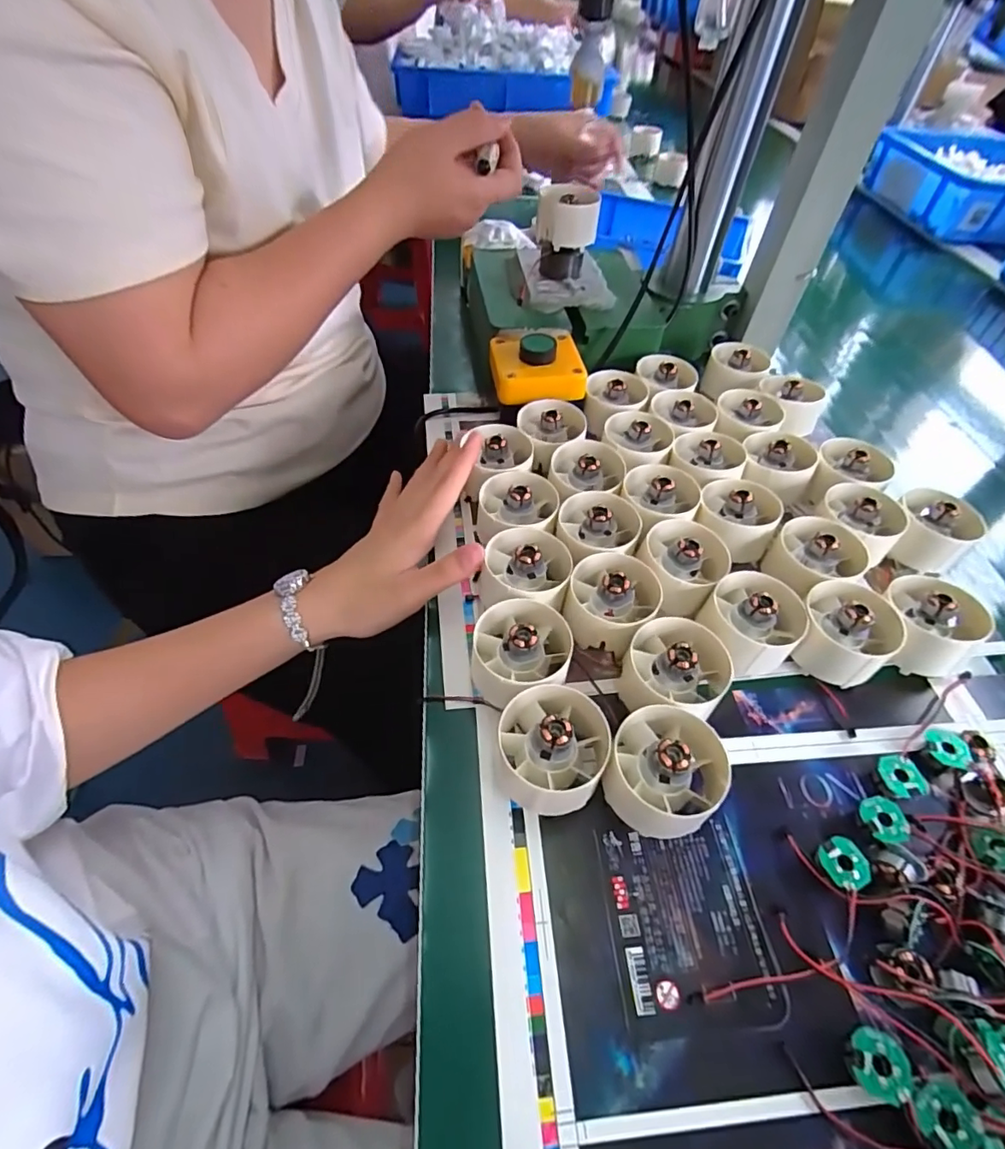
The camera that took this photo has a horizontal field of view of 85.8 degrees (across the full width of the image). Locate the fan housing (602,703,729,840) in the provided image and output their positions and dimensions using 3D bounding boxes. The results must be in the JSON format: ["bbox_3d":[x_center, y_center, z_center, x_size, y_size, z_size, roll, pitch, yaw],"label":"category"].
[{"bbox_3d":[0.078,0.092,0.255,0.053,0.038,0.052,2,52,-3],"label":"fan housing"}]

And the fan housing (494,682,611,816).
[{"bbox_3d":[0.024,0.082,0.259,0.052,0.039,0.052,2,52,-3],"label":"fan housing"}]

